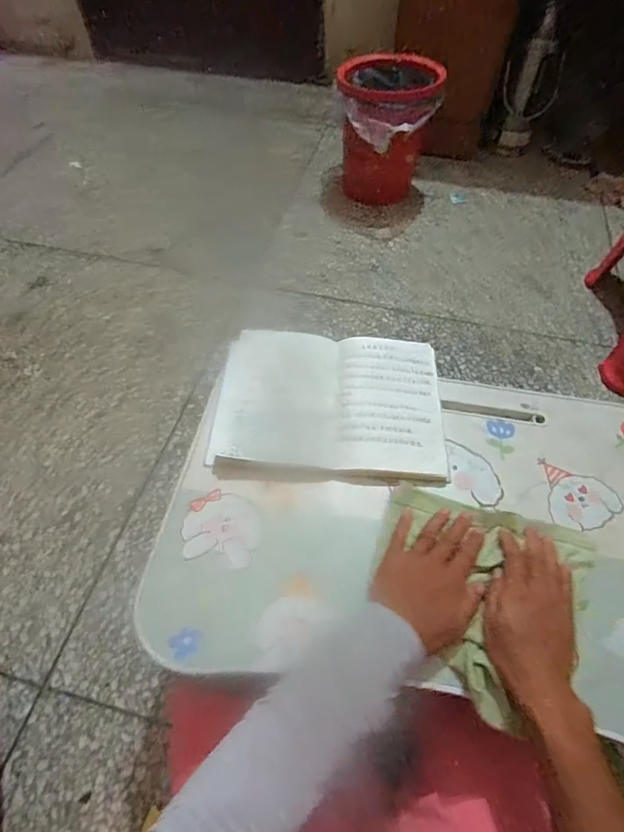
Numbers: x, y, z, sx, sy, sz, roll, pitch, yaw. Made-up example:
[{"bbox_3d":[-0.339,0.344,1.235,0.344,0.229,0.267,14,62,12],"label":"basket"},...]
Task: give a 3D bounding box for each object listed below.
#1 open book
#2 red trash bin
[{"bbox_3d":[0.026,-0.021,0.566,0.287,0.029,0.202,5,56,3],"label":"open book"},{"bbox_3d":[0.183,-0.717,1.139,0.241,0.306,0.261,3,59,1],"label":"red trash bin"}]

